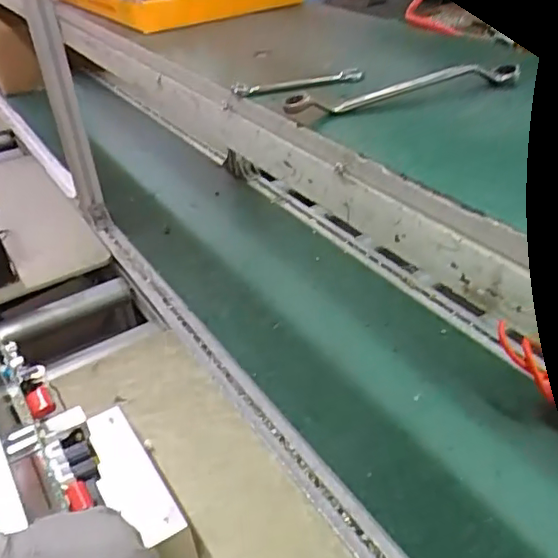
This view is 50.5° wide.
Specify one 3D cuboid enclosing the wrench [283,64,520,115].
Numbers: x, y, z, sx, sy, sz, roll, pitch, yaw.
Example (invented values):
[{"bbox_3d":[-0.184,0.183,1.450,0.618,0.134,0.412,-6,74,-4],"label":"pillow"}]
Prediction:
[{"bbox_3d":[0.116,-0.173,0.531,0.241,0.020,0.023,-17,36,-17],"label":"wrench"}]

